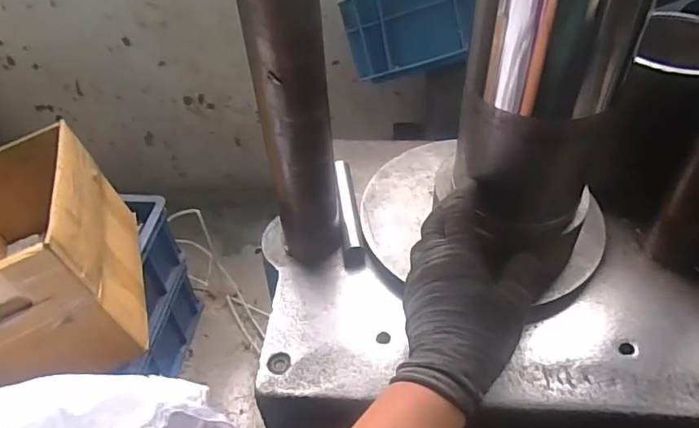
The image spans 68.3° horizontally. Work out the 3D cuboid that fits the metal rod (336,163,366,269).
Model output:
[{"bbox_3d":[-0.002,-0.005,0.614,0.023,0.027,0.158,-6,44,-3],"label":"metal rod"}]

